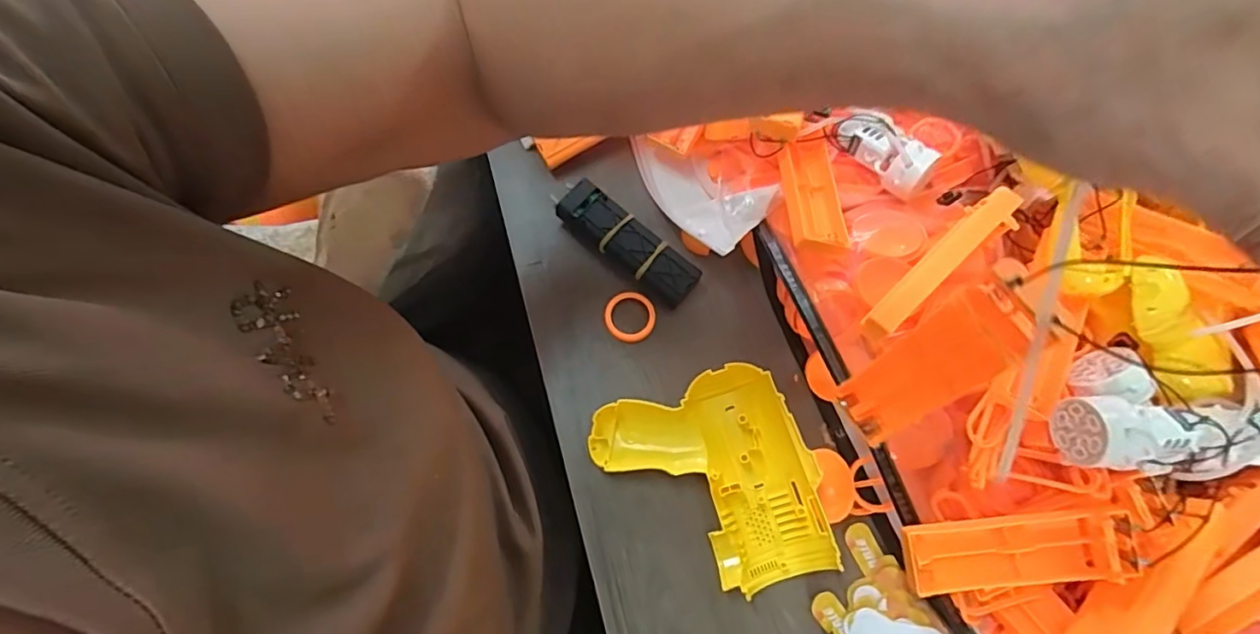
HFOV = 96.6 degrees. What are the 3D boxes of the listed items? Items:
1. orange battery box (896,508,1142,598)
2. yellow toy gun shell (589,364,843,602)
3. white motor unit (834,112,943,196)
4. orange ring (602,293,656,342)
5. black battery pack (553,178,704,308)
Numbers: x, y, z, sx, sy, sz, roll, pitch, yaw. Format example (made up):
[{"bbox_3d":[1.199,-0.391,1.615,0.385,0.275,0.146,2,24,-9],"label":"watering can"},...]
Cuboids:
[{"bbox_3d":[0.203,0.124,0.297,0.110,0.025,0.035,-5,72,-3],"label":"orange battery box"},{"bbox_3d":[0.050,0.105,0.349,0.119,0.033,0.129,-17,73,-7],"label":"yellow toy gun shell"},{"bbox_3d":[0.170,-0.112,0.375,0.029,0.027,0.064,-40,77,-13],"label":"white motor unit"},{"bbox_3d":[0.000,0.000,0.394,0.035,0.010,0.034,0,72,-1],"label":"orange ring"},{"bbox_3d":[-0.003,-0.053,0.399,0.114,0.023,0.031,37,75,10],"label":"black battery pack"}]

